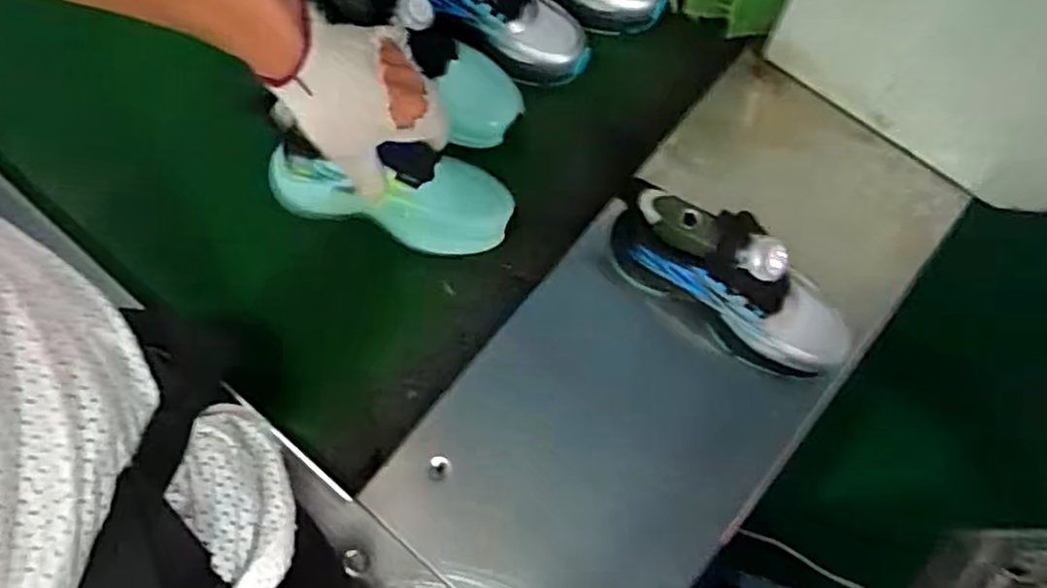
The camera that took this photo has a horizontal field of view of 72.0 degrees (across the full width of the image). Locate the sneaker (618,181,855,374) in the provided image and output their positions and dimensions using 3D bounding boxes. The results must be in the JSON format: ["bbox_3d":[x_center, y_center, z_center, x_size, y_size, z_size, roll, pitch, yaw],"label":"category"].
[{"bbox_3d":[0.157,-0.010,0.559,0.200,0.135,0.067,32,77,10],"label":"sneaker"}]

